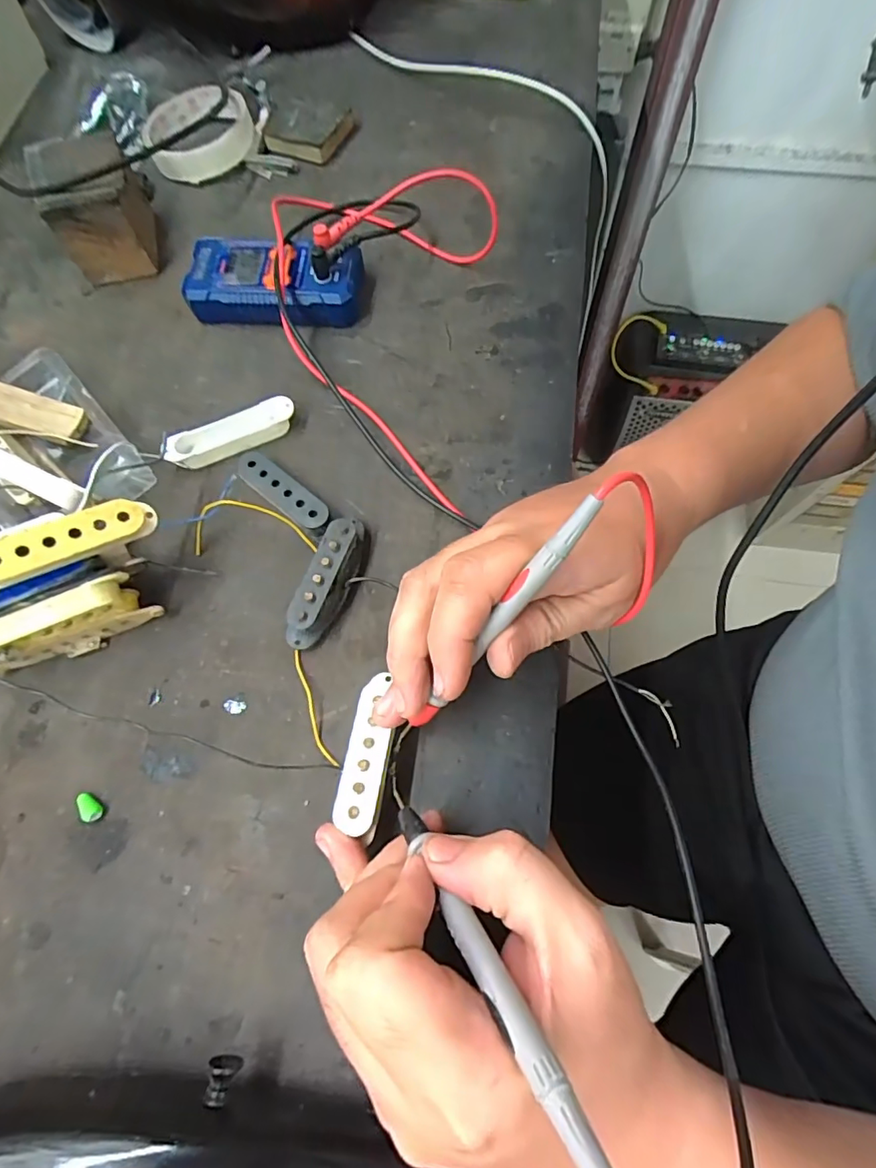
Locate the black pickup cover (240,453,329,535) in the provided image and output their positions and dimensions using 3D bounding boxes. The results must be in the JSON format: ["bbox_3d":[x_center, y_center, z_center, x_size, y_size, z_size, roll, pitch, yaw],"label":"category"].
[{"bbox_3d":[-0.090,-0.052,0.306,0.068,0.013,0.017,39,75,14],"label":"black pickup cover"}]

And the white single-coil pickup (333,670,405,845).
[{"bbox_3d":[-0.031,0.080,0.247,0.024,0.014,0.071,5,67,3],"label":"white single-coil pickup"}]

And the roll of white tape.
[{"bbox_3d":[-0.191,-0.361,0.416,0.083,0.027,0.081,0,70,1],"label":"roll of white tape"}]

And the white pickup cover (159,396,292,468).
[{"bbox_3d":[-0.127,-0.093,0.323,0.079,0.016,0.021,-22,71,-7],"label":"white pickup cover"}]

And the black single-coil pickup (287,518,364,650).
[{"bbox_3d":[-0.059,-0.002,0.284,0.019,0.022,0.076,17,71,7],"label":"black single-coil pickup"}]

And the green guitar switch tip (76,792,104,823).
[{"bbox_3d":[-0.170,0.109,0.254,0.008,0.006,0.015,-43,75,-13],"label":"green guitar switch tip"}]

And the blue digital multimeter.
[{"bbox_3d":[-0.109,-0.204,0.353,0.115,0.031,0.049,5,70,3],"label":"blue digital multimeter"}]

